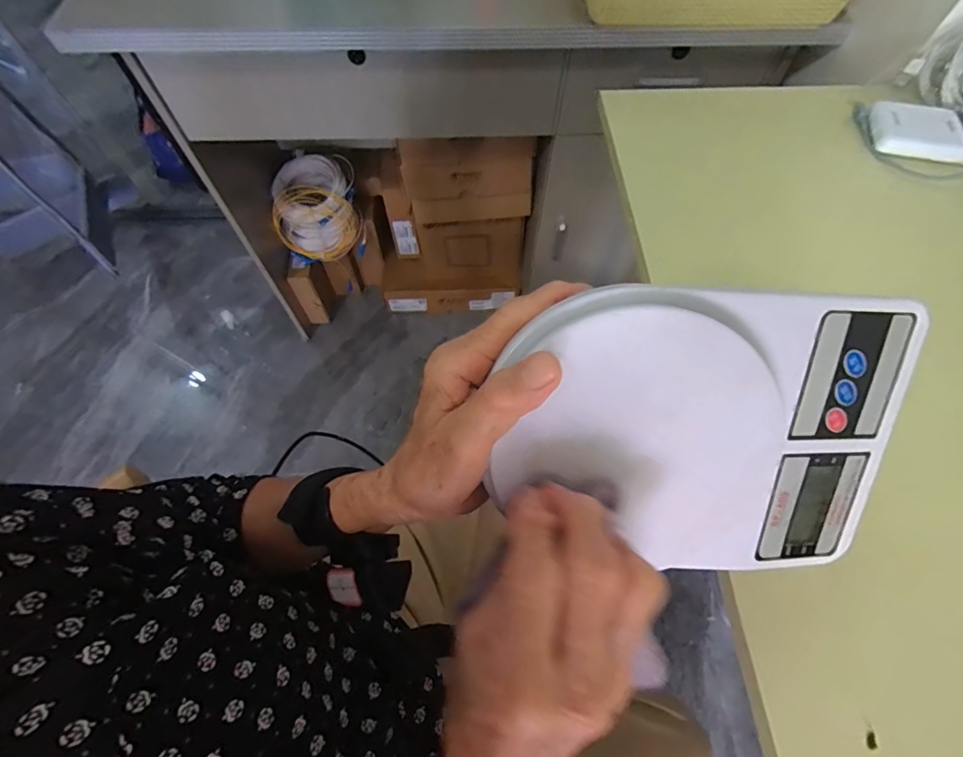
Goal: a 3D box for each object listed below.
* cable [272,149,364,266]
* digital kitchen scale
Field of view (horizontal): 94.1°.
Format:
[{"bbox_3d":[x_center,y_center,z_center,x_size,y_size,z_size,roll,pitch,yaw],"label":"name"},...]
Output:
[{"bbox_3d":[-0.387,-0.408,1.059,0.193,0.166,0.191,-13,64,-8],"label":"cable"},{"bbox_3d":[0.116,0.031,0.231,0.210,0.027,0.148,2,107,-8],"label":"digital kitchen scale"}]

